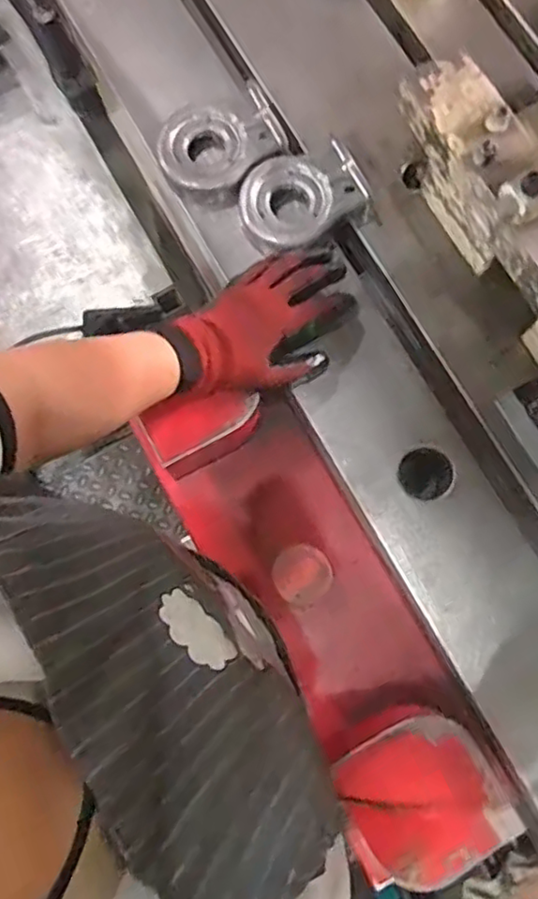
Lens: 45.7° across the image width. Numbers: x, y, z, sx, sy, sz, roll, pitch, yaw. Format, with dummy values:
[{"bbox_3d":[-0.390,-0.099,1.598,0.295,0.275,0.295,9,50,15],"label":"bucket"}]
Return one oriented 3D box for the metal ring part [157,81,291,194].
[{"bbox_3d":[-0.051,-0.313,0.645,0.121,0.032,0.096,-31,79,-5],"label":"metal ring part"}]

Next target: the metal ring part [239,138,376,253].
[{"bbox_3d":[0.034,-0.253,0.634,0.121,0.032,0.088,-24,79,-4],"label":"metal ring part"}]

